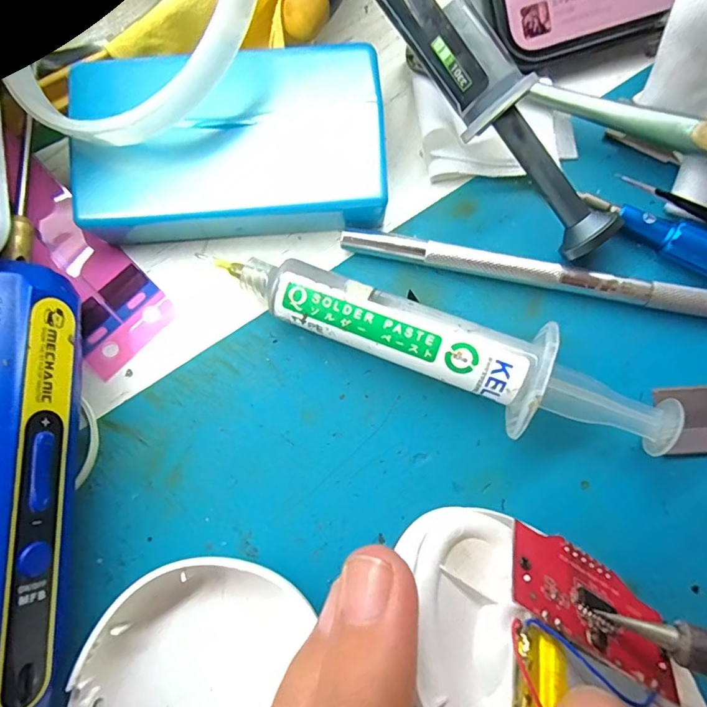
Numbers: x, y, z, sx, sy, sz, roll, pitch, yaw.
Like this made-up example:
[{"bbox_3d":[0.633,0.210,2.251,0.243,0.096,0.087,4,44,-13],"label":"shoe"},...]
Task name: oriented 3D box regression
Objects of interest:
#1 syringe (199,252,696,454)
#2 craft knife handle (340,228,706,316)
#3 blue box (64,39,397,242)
[{"bbox_3d":[0.024,0.001,0.134,0.125,0.021,0.023,18,78,4],"label":"syringe"},{"bbox_3d":[0.052,-0.024,0.146,0.110,0.008,0.006,11,78,3],"label":"craft knife handle"},{"bbox_3d":[-0.035,-0.059,0.146,0.087,0.026,0.051,-4,78,0],"label":"blue box"}]

